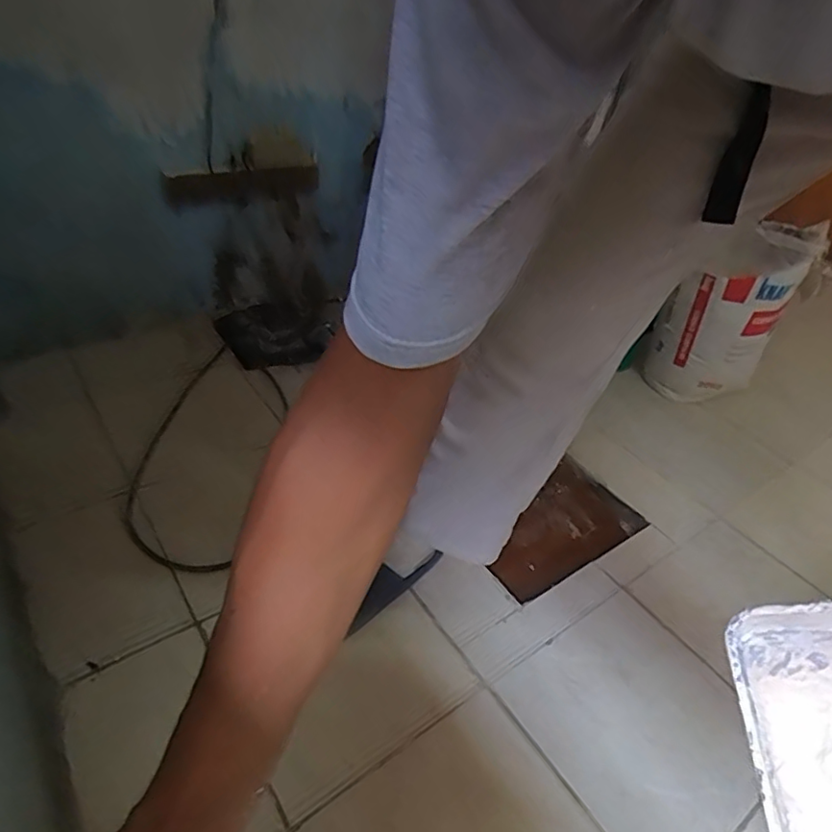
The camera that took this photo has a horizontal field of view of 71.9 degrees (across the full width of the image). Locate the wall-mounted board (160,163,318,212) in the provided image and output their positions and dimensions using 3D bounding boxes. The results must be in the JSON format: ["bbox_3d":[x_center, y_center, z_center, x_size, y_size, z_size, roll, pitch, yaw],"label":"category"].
[{"bbox_3d":[-0.398,-0.543,1.348,0.051,0.094,0.386,30,44,32],"label":"wall-mounted board"}]

